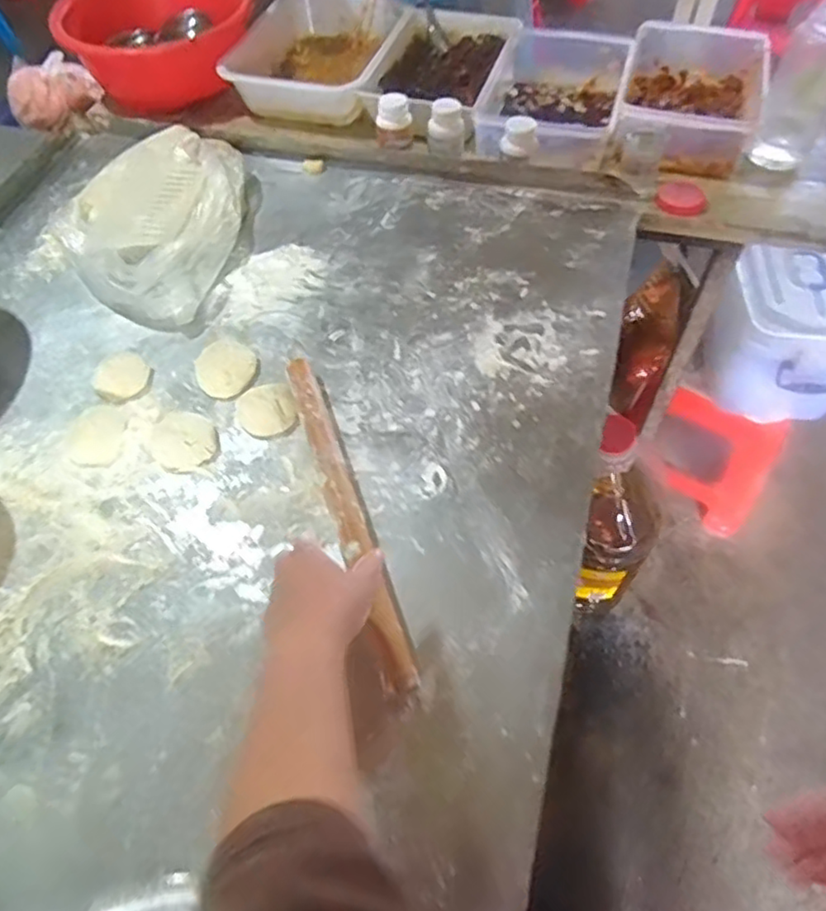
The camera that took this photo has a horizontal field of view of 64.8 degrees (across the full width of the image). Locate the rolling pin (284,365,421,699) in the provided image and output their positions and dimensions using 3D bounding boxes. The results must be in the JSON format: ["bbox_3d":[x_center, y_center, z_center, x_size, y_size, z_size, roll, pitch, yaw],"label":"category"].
[{"bbox_3d":[-0.066,0.048,0.637,0.030,0.025,0.366,-19,61,-8],"label":"rolling pin"}]

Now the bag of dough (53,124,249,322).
[{"bbox_3d":[-0.347,-0.319,0.873,0.244,0.059,0.312,11,60,10],"label":"bag of dough"}]

